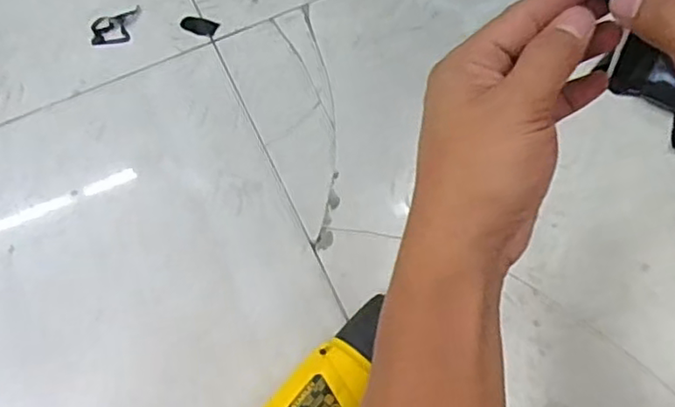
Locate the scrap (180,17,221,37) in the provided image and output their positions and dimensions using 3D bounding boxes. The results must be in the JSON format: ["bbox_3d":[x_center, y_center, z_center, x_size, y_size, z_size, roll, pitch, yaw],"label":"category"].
[{"bbox_3d":[-0.177,-0.228,0.800,0.050,0.004,0.026,19,67,12],"label":"scrap"}]

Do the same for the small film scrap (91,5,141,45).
[{"bbox_3d":[-0.283,-0.226,0.803,0.068,0.004,0.047,-21,65,-7],"label":"small film scrap"}]

